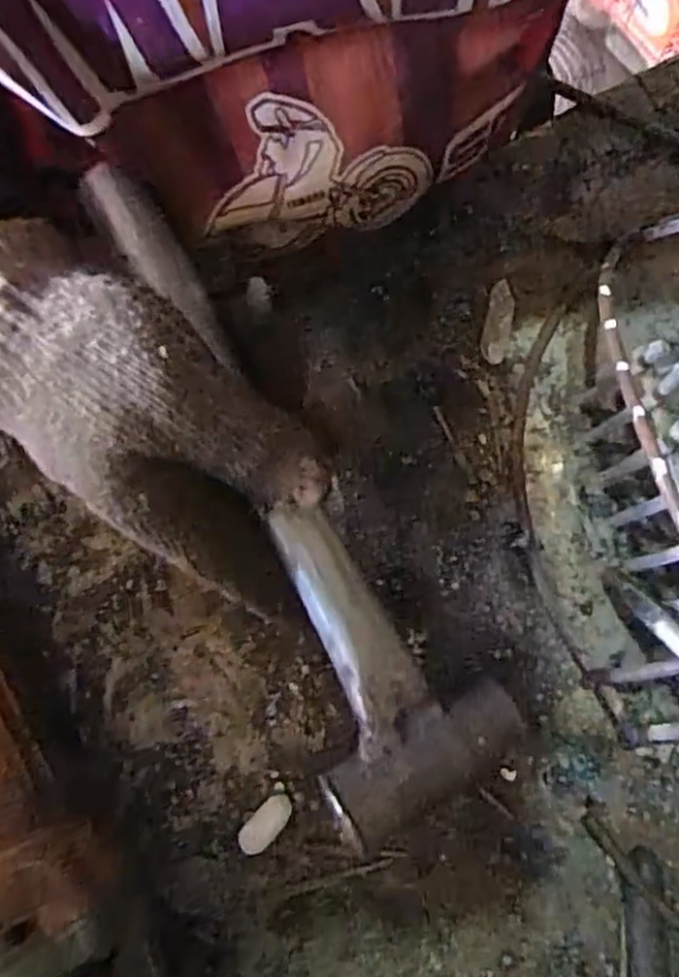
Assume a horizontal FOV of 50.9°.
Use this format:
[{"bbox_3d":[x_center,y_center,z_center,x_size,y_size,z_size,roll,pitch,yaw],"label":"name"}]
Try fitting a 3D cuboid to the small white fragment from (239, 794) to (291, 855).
[{"bbox_3d":[-0.029,0.130,0.276,0.012,0.007,0.024,44,81,8],"label":"small white fragment"}]

